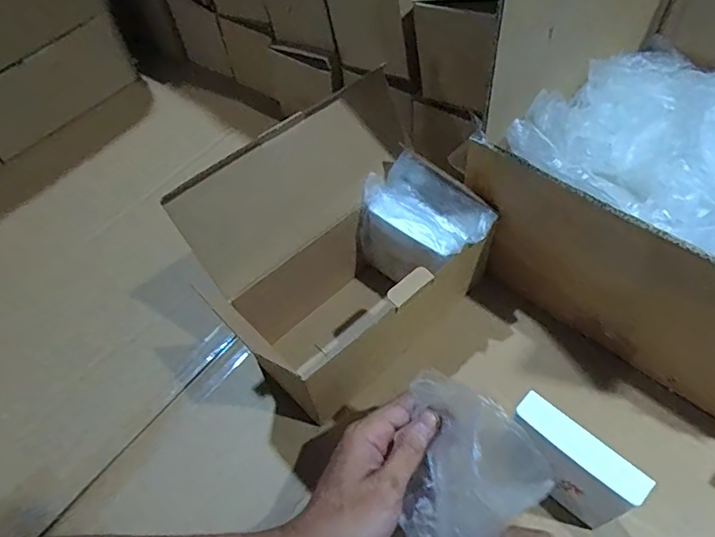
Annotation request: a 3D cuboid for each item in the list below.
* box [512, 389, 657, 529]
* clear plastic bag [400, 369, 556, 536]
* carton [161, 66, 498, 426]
[{"bbox_3d":[0.143,0.137,0.354,0.026,0.088,0.084,-40,61,-20],"label":"box"},{"bbox_3d":[0.061,0.130,0.322,0.035,0.109,0.092,8,29,-36],"label":"clear plastic bag"},{"bbox_3d":[-0.003,-0.018,0.424,0.214,0.168,0.142,-39,61,-20],"label":"carton"}]

